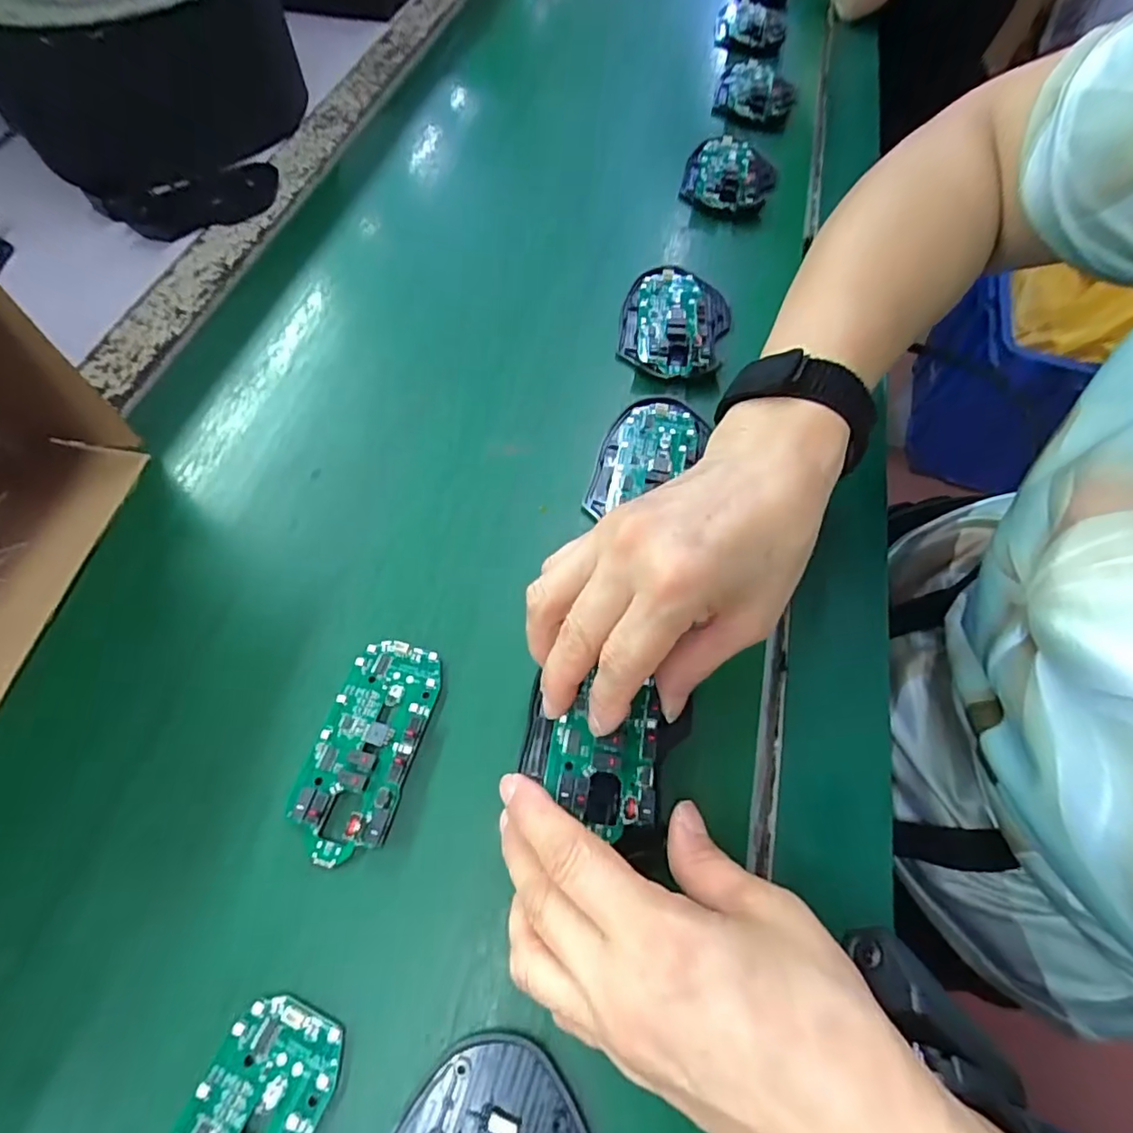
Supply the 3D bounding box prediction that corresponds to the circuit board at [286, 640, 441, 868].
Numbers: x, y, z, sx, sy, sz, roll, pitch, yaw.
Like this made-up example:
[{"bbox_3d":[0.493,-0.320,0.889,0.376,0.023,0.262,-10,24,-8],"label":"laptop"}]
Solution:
[{"bbox_3d":[-0.091,0.081,0.270,0.045,0.012,0.097,13,61,4],"label":"circuit board"}]

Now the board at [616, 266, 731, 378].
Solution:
[{"bbox_3d":[0.077,-0.175,0.412,0.073,0.013,0.106,12,61,3],"label":"board"}]

